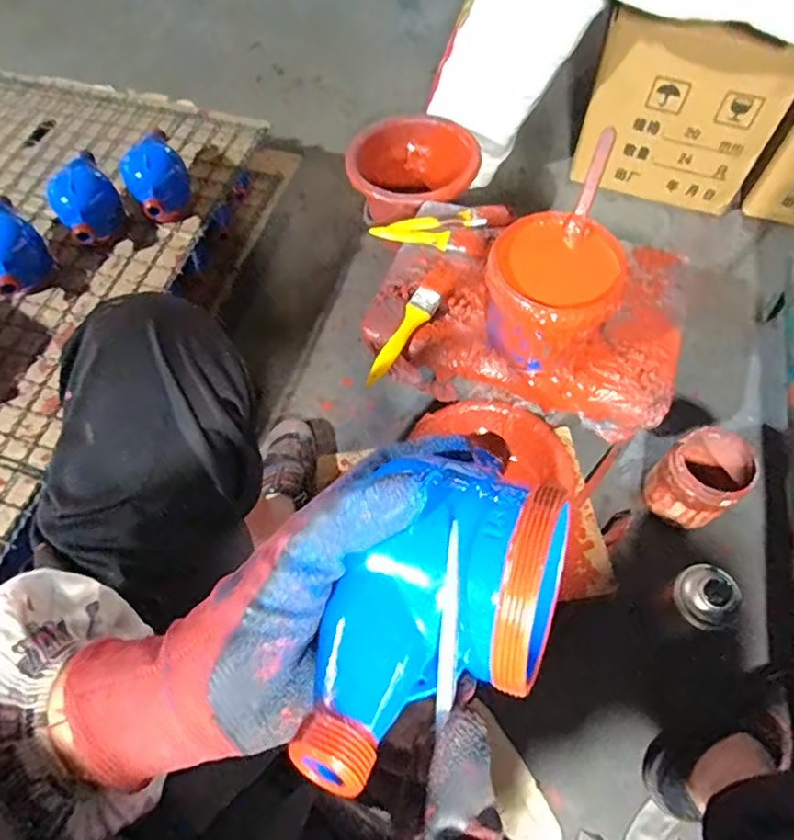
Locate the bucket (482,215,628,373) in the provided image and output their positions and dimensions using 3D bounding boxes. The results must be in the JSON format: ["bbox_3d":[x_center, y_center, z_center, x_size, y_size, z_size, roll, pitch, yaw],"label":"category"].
[{"bbox_3d":[0.176,-0.141,0.660,0.138,0.129,0.137,-1,63,2],"label":"bucket"}]

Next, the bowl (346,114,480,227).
[{"bbox_3d":[0.027,-0.406,0.965,0.208,0.120,0.215,-8,63,-2],"label":"bowl"}]

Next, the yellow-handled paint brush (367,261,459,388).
[{"bbox_3d":[0.018,-0.125,0.724,0.039,0.029,0.189,33,82,17],"label":"yellow-handled paint brush"}]

